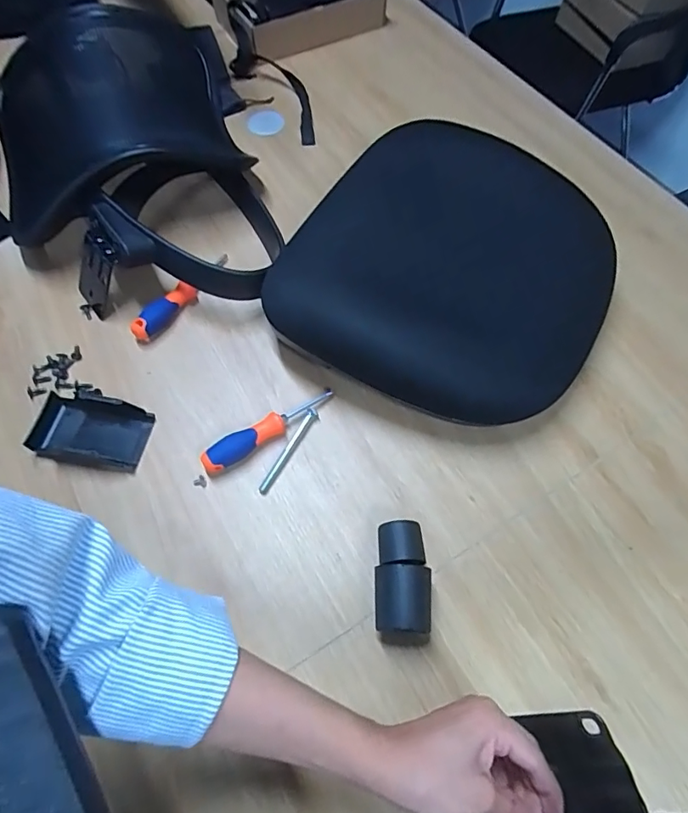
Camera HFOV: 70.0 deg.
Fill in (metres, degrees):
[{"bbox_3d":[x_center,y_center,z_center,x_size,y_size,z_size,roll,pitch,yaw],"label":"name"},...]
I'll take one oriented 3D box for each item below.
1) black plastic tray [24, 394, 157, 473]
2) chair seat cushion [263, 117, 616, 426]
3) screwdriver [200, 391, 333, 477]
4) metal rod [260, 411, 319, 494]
[{"bbox_3d":[-0.317,0.030,0.611,0.141,0.031,0.082,10,63,5],"label":"black plastic tray"},{"bbox_3d":[0.153,-0.197,0.675,0.393,0.114,0.415,27,66,13],"label":"chair seat cushion"},{"bbox_3d":[-0.094,0.028,0.615,0.178,0.029,0.028,-32,67,-16],"label":"screwdriver"},{"bbox_3d":[-0.067,0.055,0.610,0.012,0.009,0.121,27,66,12],"label":"metal rod"}]

